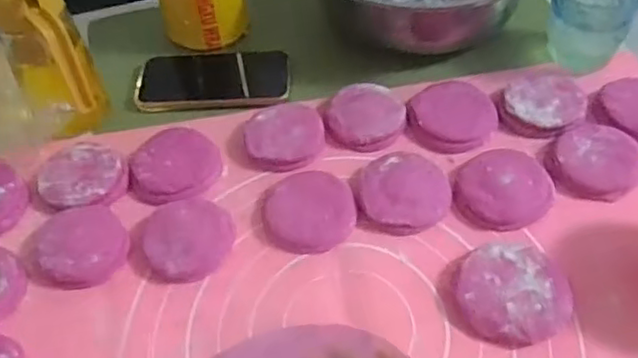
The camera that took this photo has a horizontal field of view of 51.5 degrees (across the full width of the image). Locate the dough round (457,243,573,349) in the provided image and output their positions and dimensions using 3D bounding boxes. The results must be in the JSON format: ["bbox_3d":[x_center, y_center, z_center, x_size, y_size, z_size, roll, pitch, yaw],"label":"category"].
[{"bbox_3d":[0.150,0.088,0.512,0.082,0.018,0.082,-2,53,3],"label":"dough round"}]

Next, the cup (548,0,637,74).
[{"bbox_3d":[0.269,-0.164,0.662,0.082,0.074,0.085,-2,53,3],"label":"cup"}]

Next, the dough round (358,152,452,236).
[{"bbox_3d":[0.075,0.010,0.579,0.077,0.019,0.078,-2,53,3],"label":"dough round"}]

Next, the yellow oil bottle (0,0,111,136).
[{"bbox_3d":[-0.246,-0.111,0.600,0.070,0.177,0.085,-29,56,-17],"label":"yellow oil bottle"}]

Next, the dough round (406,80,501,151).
[{"bbox_3d":[0.129,-0.061,0.635,0.080,0.022,0.068,20,57,18],"label":"dough round"}]

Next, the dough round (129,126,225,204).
[{"bbox_3d":[-0.135,-0.010,0.616,0.081,0.018,0.080,-2,53,3],"label":"dough round"}]

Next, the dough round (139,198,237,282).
[{"bbox_3d":[-0.110,0.050,0.562,0.074,0.020,0.069,-2,53,3],"label":"dough round"}]

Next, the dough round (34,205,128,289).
[{"bbox_3d":[-0.204,0.055,0.561,0.074,0.016,0.077,-2,53,3],"label":"dough round"}]

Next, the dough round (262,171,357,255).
[{"bbox_3d":[-0.009,0.027,0.574,0.076,0.016,0.076,-2,53,3],"label":"dough round"}]

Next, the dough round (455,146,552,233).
[{"bbox_3d":[0.160,0.009,0.575,0.080,0.022,0.072,-27,56,-15],"label":"dough round"}]

